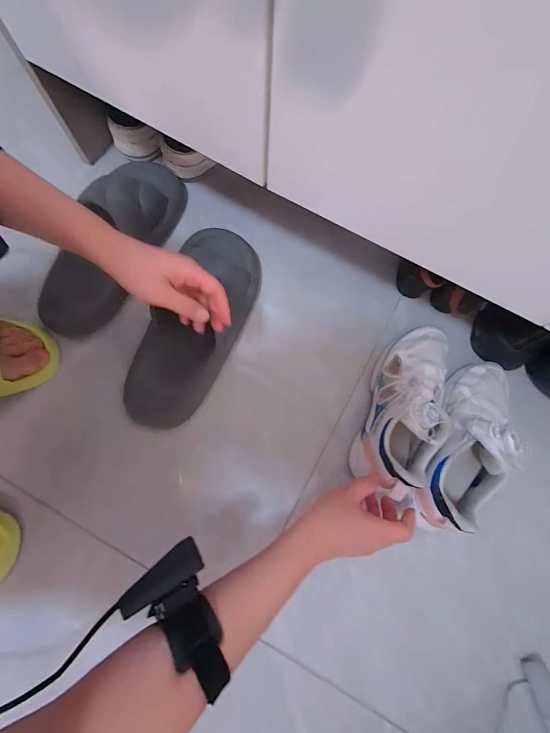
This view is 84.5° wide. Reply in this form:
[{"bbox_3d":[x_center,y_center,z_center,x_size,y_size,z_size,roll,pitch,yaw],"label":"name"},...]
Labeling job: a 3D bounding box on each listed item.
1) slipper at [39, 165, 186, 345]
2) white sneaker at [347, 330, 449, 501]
[{"bbox_3d":[-0.251,-0.188,0.468,0.108,0.062,0.305,29,77,4],"label":"slipper"},{"bbox_3d":[0.172,0.050,0.403,0.079,0.090,0.228,21,71,4],"label":"white sneaker"}]

